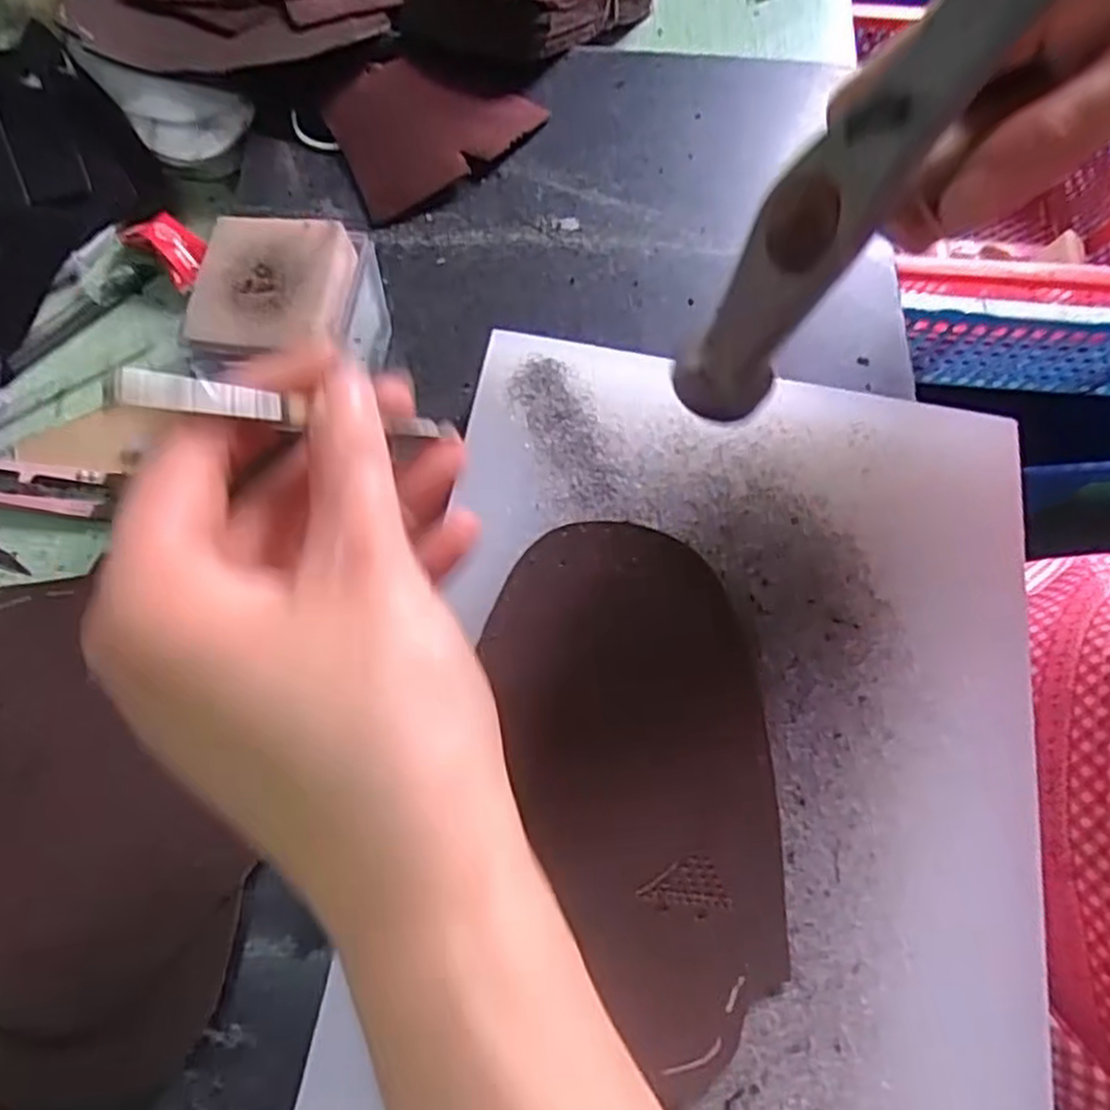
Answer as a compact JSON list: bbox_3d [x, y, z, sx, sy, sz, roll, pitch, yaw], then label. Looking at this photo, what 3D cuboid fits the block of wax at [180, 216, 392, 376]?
[{"bbox_3d":[-0.095,-0.082,0.289,0.054,0.059,0.056,4,68,1],"label":"block of wax"}]

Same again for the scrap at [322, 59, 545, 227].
[{"bbox_3d":[-0.056,-0.199,0.358,0.092,0.012,0.079,-26,71,-11],"label":"scrap"}]

